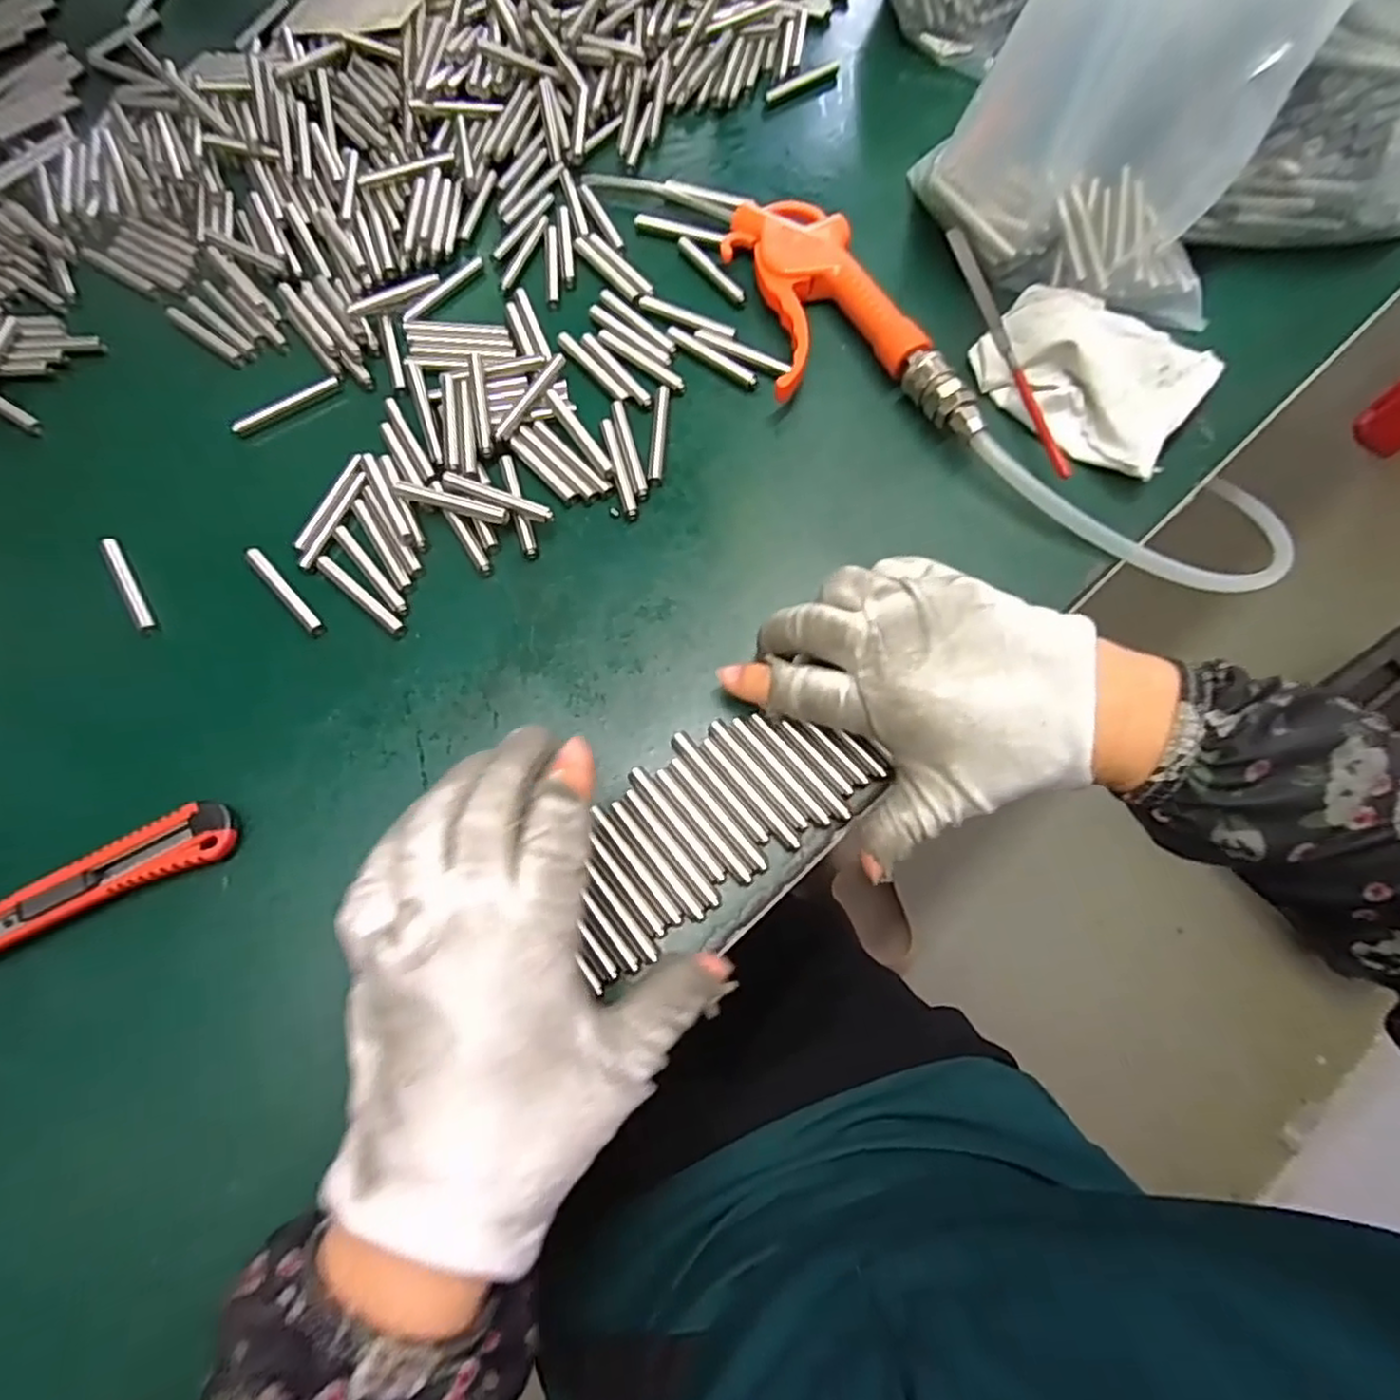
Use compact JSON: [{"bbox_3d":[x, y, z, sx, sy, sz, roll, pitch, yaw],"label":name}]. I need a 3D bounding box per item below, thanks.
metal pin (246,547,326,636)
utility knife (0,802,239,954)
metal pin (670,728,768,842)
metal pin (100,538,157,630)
[{"bbox_3d":[-0.198,-0.052,0.332,0.006,0.006,0.059,-42,73,-13],"label":"metal pin"},{"bbox_3d":[-0.266,0.085,0.282,0.156,0.015,0.023,-26,71,-8],"label":"utility knife"},{"bbox_3d":[0.008,0.036,0.292,0.007,0.004,0.059,-37,72,-11],"label":"metal pin"},{"bbox_3d":[-0.273,-0.056,0.333,0.007,0.005,0.057,-33,72,-10],"label":"metal pin"}]

